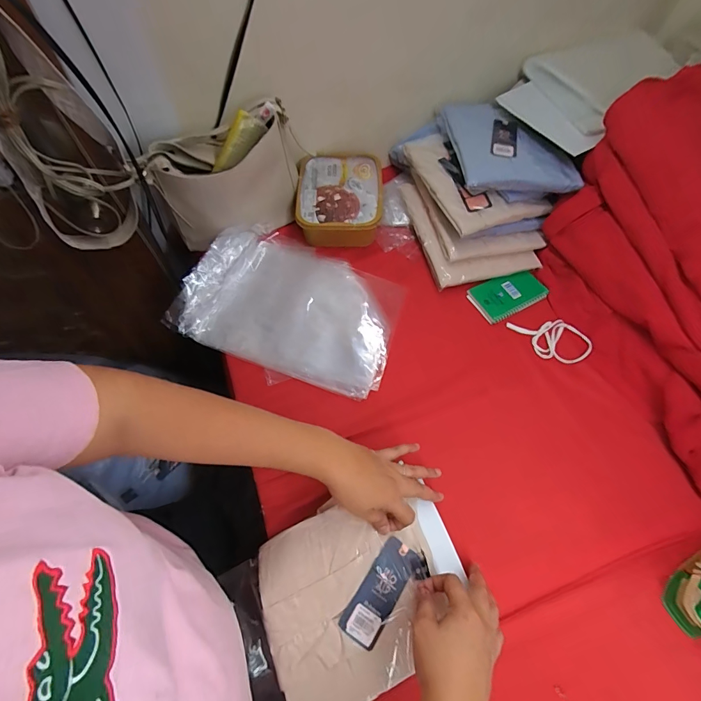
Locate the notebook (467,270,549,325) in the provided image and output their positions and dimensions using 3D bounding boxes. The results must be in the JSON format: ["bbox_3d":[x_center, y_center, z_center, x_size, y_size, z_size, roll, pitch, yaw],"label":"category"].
[{"bbox_3d":[0.298,-0.107,0.715,0.142,0.008,0.080,-22,66,-15],"label":"notebook"}]

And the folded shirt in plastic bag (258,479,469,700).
[{"bbox_3d":[0.017,0.302,0.474,0.247,0.022,0.203,-21,65,-9],"label":"folded shirt in plastic bag"}]

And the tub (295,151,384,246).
[{"bbox_3d":[-0.024,-0.316,0.773,0.168,0.064,0.206,3,62,-3],"label":"tub"}]

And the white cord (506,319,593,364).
[{"bbox_3d":[0.358,-0.016,0.676,0.130,0.014,0.083,-2,62,-6],"label":"white cord"}]

